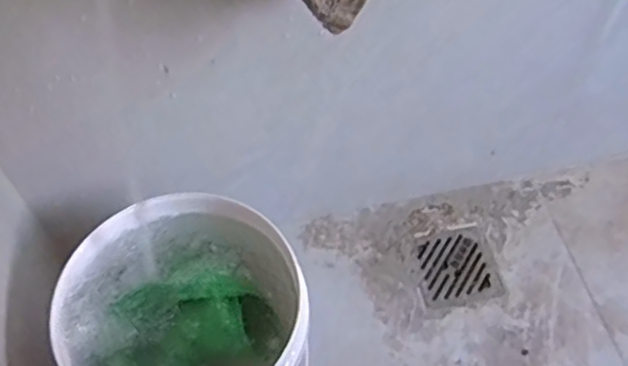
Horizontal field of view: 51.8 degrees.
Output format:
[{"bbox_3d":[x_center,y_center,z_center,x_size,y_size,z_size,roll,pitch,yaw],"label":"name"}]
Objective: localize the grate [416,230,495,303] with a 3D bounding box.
[{"bbox_3d":[0.168,0.099,0.779,0.083,0.005,0.082,-11,56,-6],"label":"grate"}]

